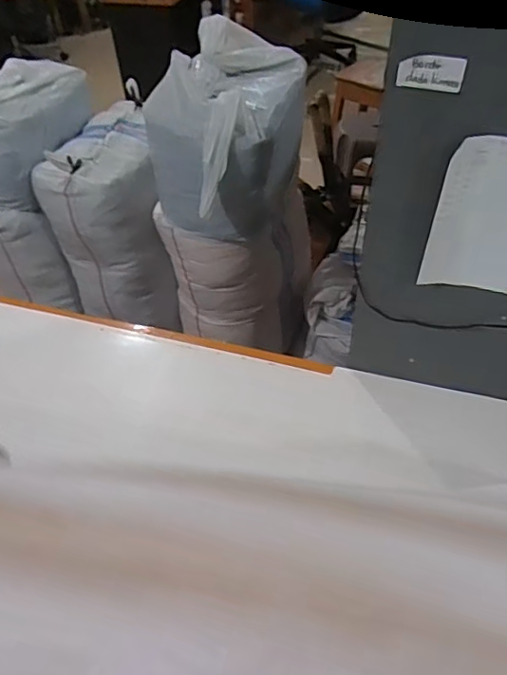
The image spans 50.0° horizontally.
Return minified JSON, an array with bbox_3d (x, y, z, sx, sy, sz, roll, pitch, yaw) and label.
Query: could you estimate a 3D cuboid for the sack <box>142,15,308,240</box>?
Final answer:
[{"bbox_3d":[-0.065,-0.527,1.416,0.312,0.392,0.500,10,48,14],"label":"sack"}]

